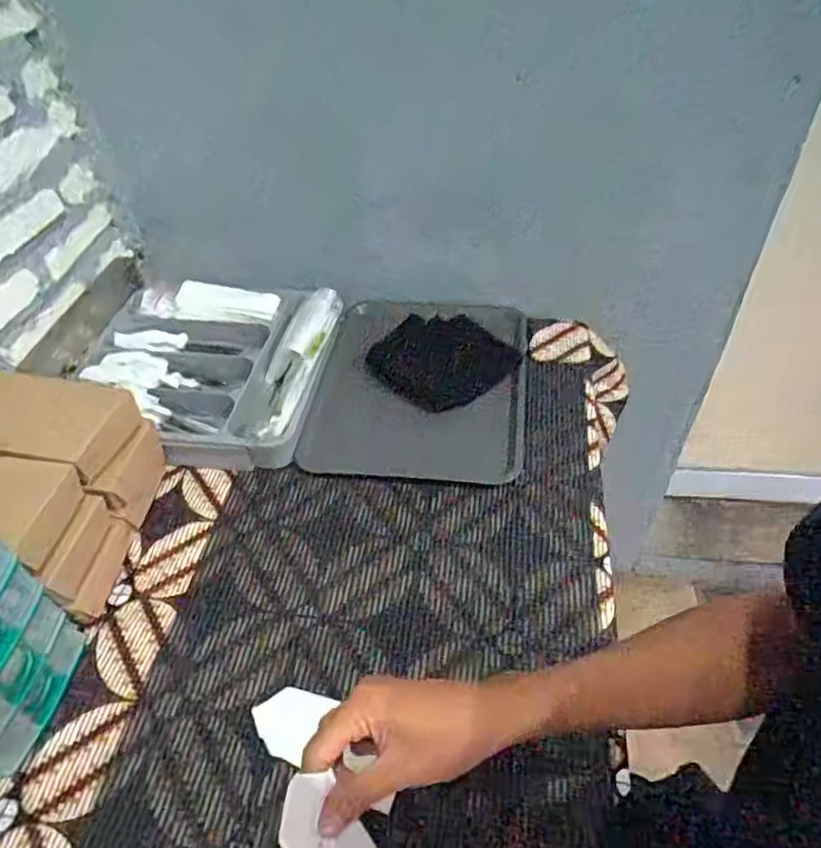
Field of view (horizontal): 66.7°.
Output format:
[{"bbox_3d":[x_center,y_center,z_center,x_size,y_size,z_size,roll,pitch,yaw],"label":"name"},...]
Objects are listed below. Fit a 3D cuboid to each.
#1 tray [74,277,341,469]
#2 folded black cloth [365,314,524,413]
[{"bbox_3d":[-0.292,-0.084,0.900,0.343,0.080,0.306,4,46,9],"label":"tray"},{"bbox_3d":[0.047,-0.092,0.915,0.185,0.021,0.146,31,90,-7],"label":"folded black cloth"}]

